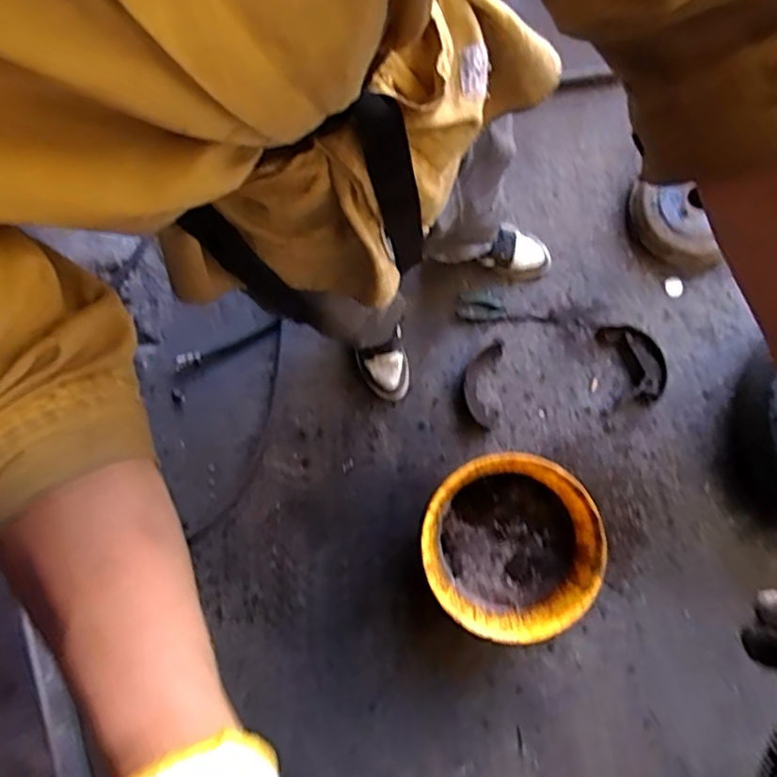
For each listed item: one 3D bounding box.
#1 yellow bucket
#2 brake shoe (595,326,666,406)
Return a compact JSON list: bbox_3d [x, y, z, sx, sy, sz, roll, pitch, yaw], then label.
[{"bbox_3d":[0.246,0.322,1.297,0.348,0.133,0.360,0,86,4],"label":"yellow bucket"},{"bbox_3d":[0.529,-0.058,1.364,0.111,0.045,0.191,-33,84,0],"label":"brake shoe"}]

